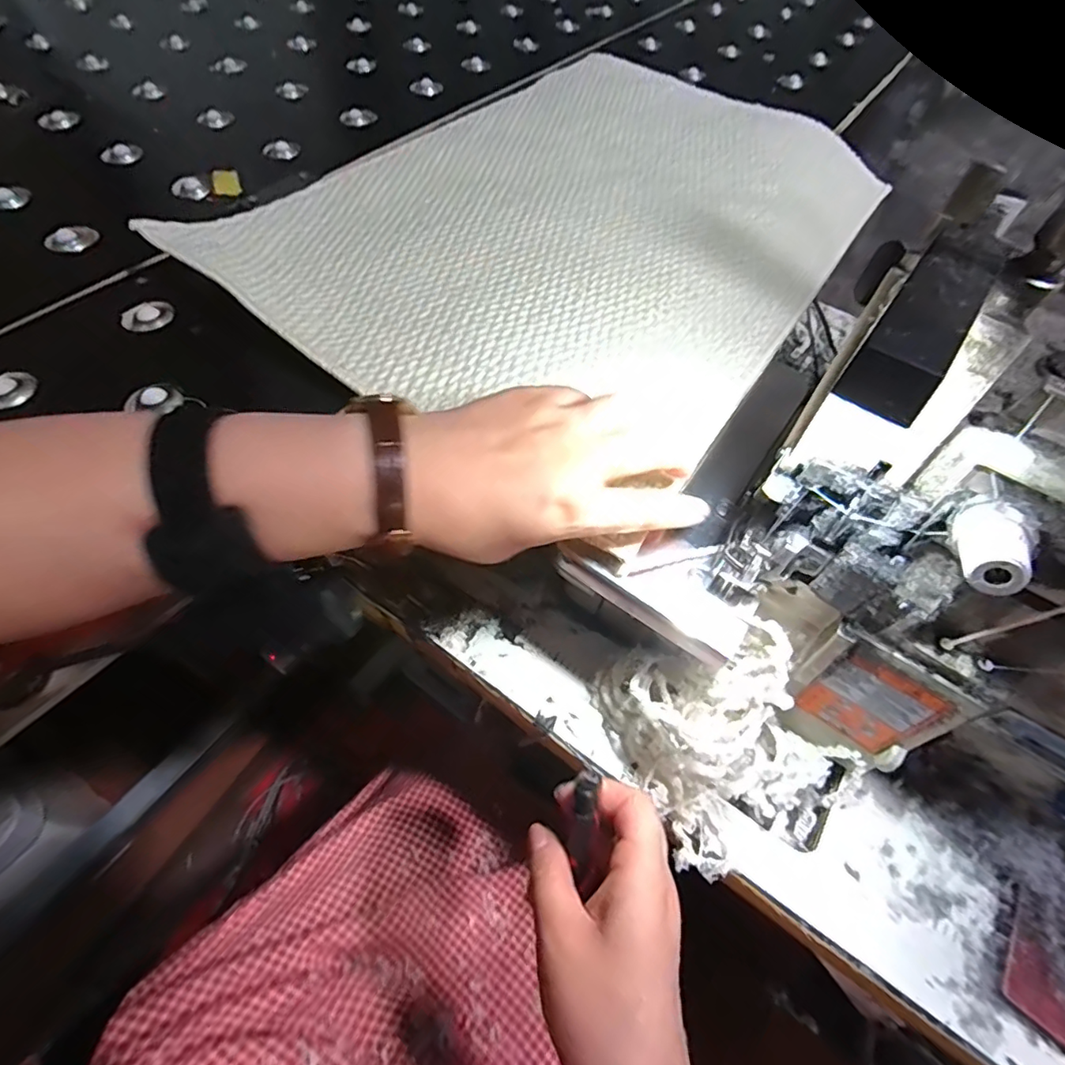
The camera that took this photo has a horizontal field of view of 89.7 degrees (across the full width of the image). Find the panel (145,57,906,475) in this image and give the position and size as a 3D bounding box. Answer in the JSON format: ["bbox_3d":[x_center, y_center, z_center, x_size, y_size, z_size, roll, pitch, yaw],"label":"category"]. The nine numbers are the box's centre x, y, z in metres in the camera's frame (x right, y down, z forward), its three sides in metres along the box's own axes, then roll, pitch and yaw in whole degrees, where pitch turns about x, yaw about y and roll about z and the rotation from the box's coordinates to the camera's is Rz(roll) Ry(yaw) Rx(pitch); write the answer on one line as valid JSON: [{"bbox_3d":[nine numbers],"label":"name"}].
[{"bbox_3d":[0.047,-0.280,0.452,0.398,0.014,0.550,33,61,15],"label":"panel"}]

